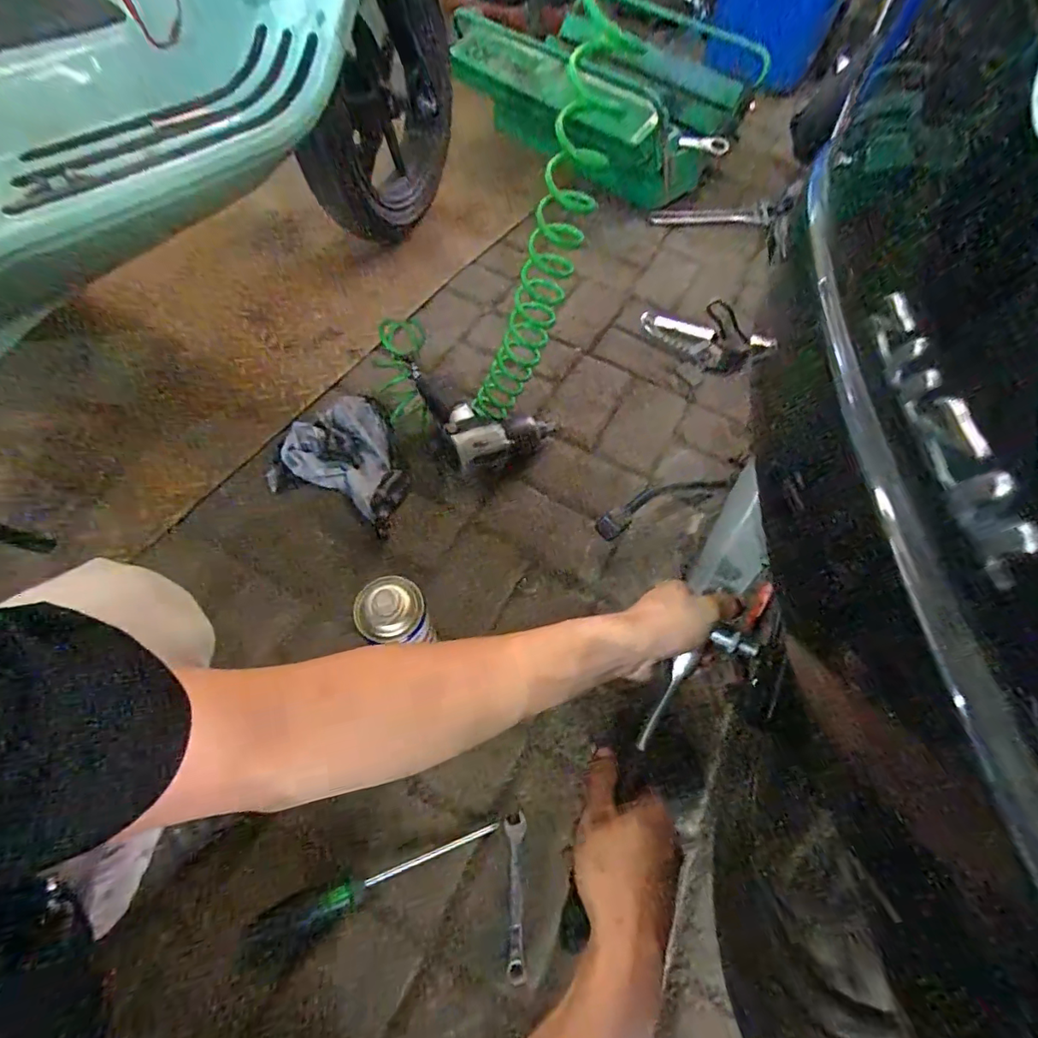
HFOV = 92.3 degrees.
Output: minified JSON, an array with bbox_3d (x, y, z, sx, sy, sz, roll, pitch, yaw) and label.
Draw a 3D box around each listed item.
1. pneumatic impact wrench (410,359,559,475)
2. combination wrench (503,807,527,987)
[{"bbox_3d":[-0.052,-0.172,0.801,0.169,0.075,0.195,-24,64,-18],"label":"pneumatic impact wrench"},{"bbox_3d":[-0.005,0.381,0.509,0.023,0.012,0.136,3,59,-3],"label":"combination wrench"}]

